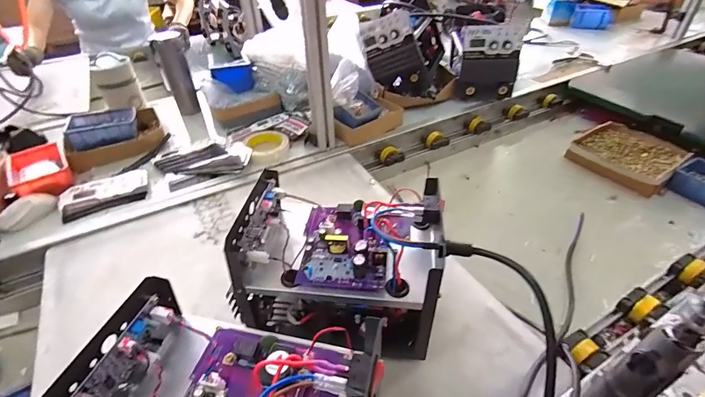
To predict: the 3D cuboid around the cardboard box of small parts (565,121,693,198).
[{"bbox_3d":[0.698,-0.110,0.943,0.219,0.050,0.218,-25,45,-26],"label":"cardboard box of small parts"}]

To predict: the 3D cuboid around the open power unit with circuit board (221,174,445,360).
[{"bbox_3d":[-0.012,0.084,0.485,0.227,0.183,0.148,5,40,8],"label":"open power unit with circuit board"}]

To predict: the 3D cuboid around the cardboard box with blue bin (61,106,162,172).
[{"bbox_3d":[-0.569,-0.156,0.884,0.208,0.058,0.157,-26,45,-26],"label":"cardboard box with blue bin"}]

